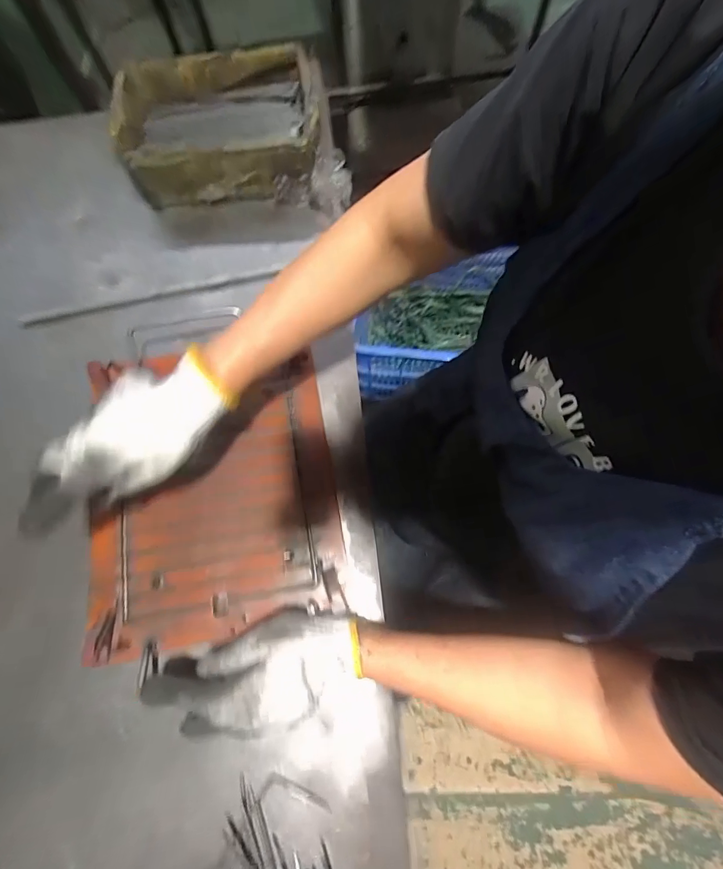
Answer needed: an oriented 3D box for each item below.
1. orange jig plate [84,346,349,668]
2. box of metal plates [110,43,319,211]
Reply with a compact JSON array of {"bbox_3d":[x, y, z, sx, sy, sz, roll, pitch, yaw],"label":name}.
[{"bbox_3d":[-0.152,0.049,0.414,0.238,0.035,0.288,-11,71,-1],"label":"orange jig plate"},{"bbox_3d":[-0.184,-0.406,0.539,0.249,0.079,0.202,-11,72,0],"label":"box of metal plates"}]

